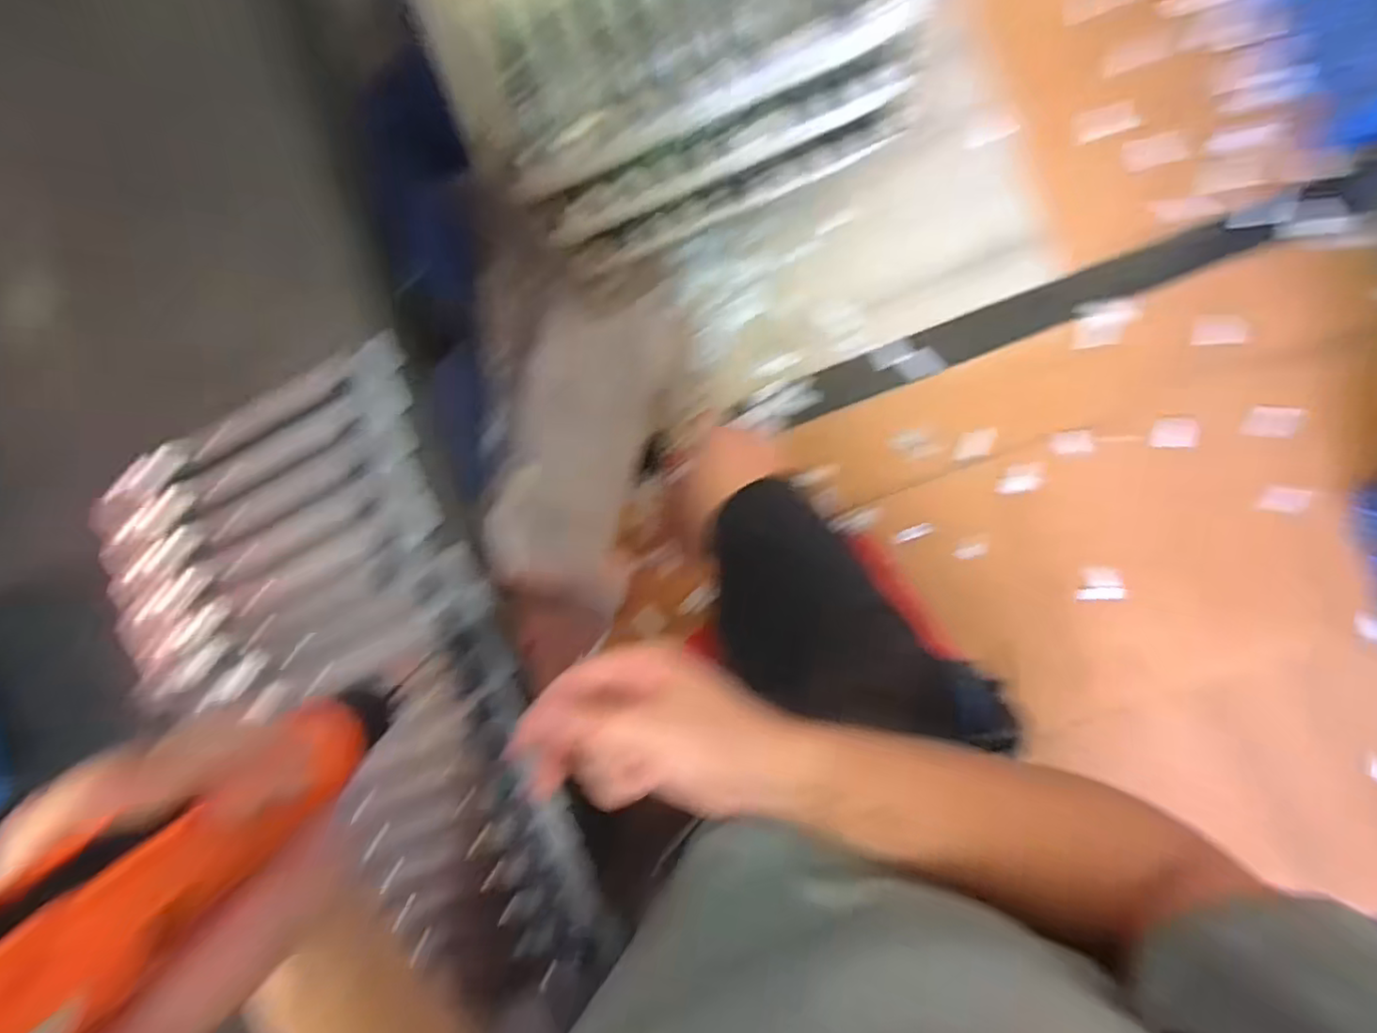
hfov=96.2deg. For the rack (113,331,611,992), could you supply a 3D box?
[{"bbox_3d":[-0.210,0.122,0.385,0.217,0.038,0.406,-19,93,6],"label":"rack"}]

